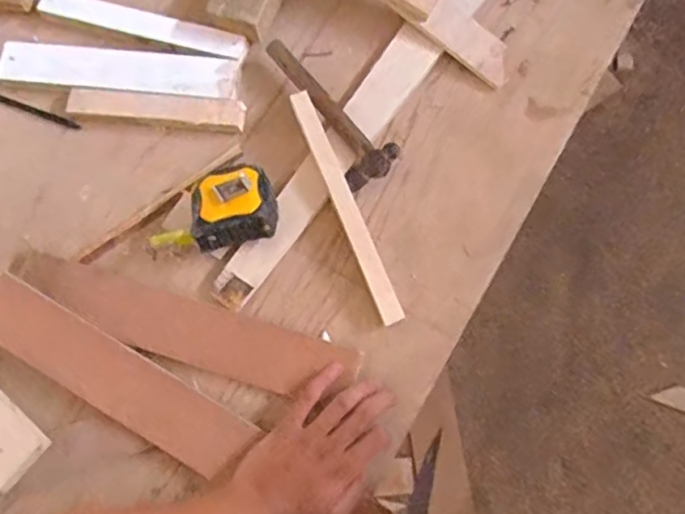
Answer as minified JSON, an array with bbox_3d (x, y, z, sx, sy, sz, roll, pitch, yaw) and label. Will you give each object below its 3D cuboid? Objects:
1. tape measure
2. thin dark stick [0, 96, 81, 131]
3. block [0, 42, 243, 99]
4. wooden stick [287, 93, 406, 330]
[{"bbox_3d":[-0.129,-0.047,0.615,0.123,0.049,0.080,-13,75,-1],"label":"tape measure"},{"bbox_3d":[-0.366,-0.171,0.685,0.163,0.010,0.008,21,77,7],"label":"thin dark stick"},{"bbox_3d":[-0.245,-0.207,0.678,0.262,0.014,0.051,3,76,3],"label":"block"},{"bbox_3d":[0.003,-0.051,0.611,0.023,0.023,0.251,-22,76,-4],"label":"wooden stick"}]

